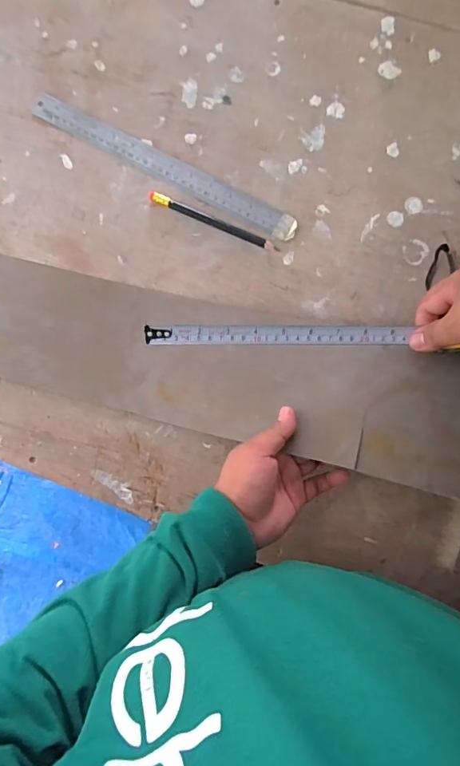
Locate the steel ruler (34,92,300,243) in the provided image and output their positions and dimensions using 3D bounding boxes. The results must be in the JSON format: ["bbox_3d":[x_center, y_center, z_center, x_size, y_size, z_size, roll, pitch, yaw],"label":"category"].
[{"bbox_3d":[-0.076,-0.246,0.508,0.330,0.004,0.029,29,92,5],"label":"steel ruler"}]

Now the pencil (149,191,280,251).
[{"bbox_3d":[-0.018,-0.177,0.496,0.152,0.010,0.011,24,92,5],"label":"pencil"}]

